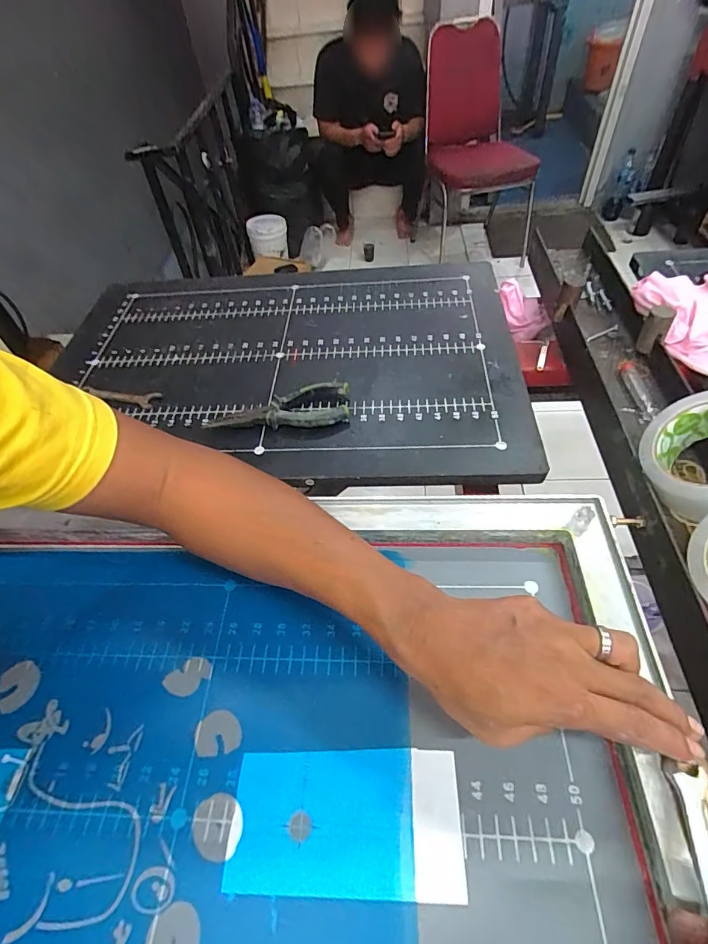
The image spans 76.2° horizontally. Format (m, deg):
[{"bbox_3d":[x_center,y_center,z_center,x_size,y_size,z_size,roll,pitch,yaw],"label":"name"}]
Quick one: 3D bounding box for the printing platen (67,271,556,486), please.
[{"bbox_3d":[-0.098,-0.154,0.571,0.588,0.029,0.378,3,53,8],"label":"printing platen"}]

